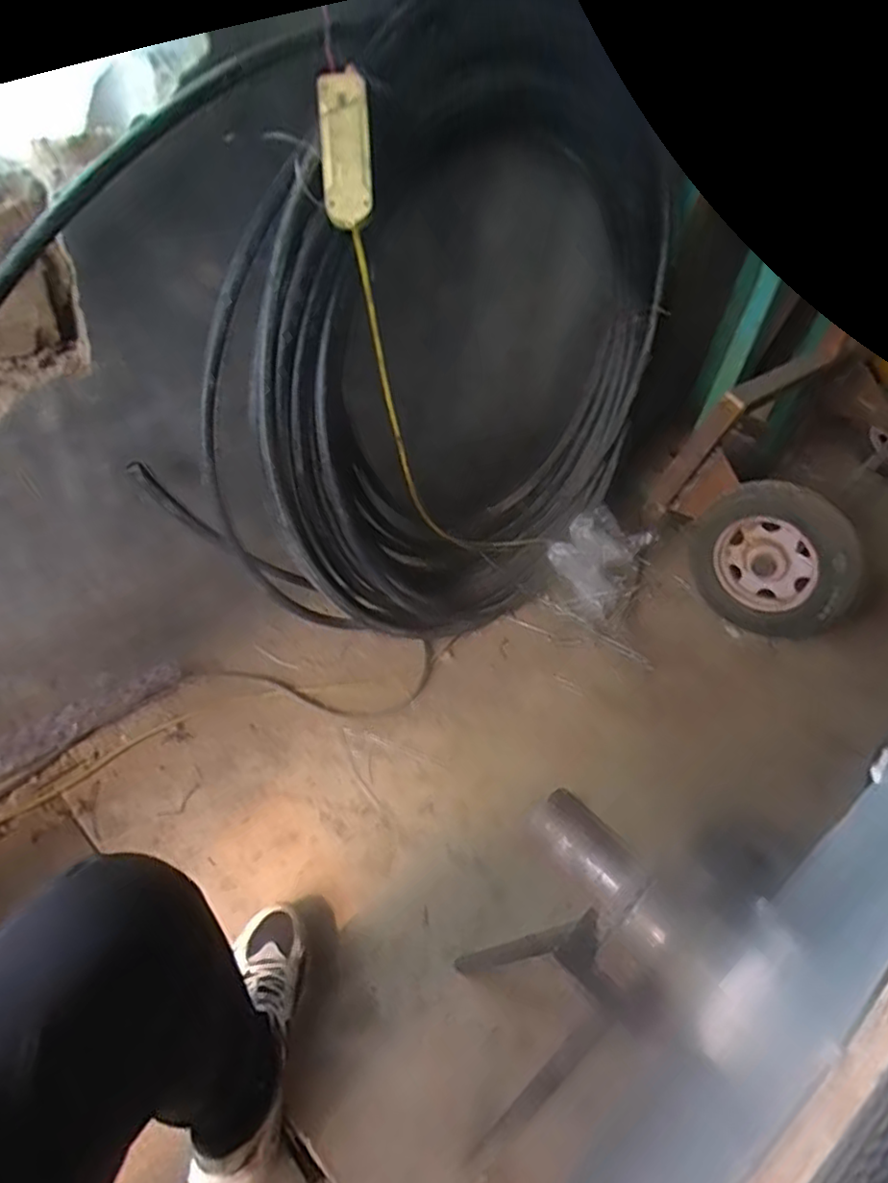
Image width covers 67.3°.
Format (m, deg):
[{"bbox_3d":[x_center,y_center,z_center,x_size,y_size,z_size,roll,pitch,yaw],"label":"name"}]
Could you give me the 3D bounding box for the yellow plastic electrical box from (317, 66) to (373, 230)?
[{"bbox_3d":[-0.126,-0.557,0.843,0.062,0.177,0.035,-2,4,-1],"label":"yellow plastic electrical box"}]

